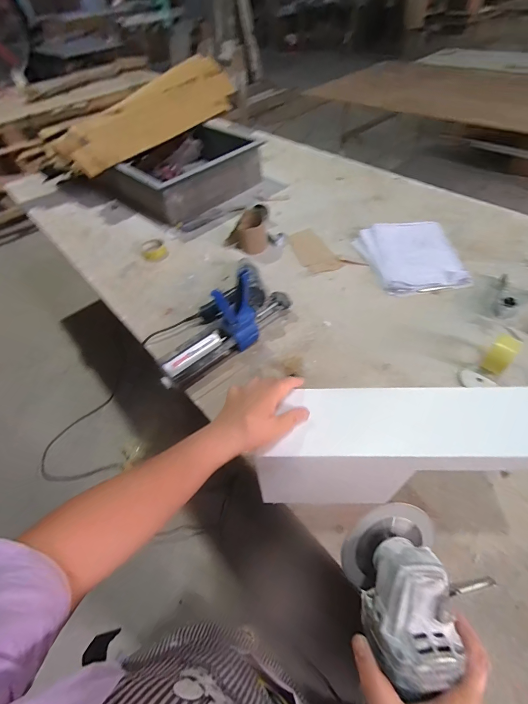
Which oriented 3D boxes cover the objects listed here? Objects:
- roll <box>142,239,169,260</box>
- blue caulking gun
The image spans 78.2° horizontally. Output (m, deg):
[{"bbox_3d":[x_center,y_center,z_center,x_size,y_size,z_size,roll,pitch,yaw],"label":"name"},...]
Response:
[{"bbox_3d":[-0.385,-0.355,1.141,0.089,0.039,0.102,-21,54,-11],"label":"roll"},{"bbox_3d":[-0.090,-0.071,0.782,0.392,0.182,0.083,-36,58,-20],"label":"blue caulking gun"}]

